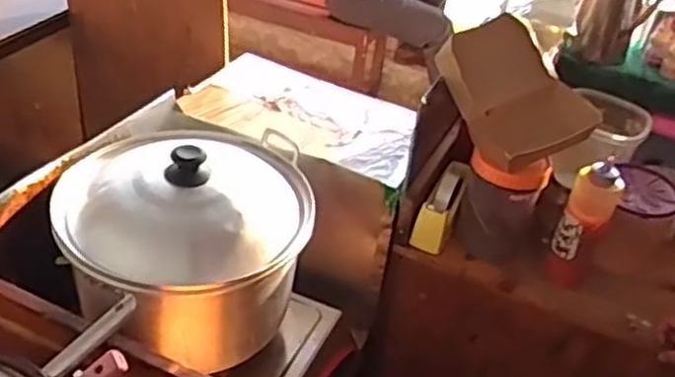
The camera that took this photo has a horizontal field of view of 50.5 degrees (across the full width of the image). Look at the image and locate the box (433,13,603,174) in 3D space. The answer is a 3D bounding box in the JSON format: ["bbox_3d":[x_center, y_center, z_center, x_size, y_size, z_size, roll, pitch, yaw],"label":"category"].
[{"bbox_3d":[0.284,-0.163,1.133,0.180,0.084,0.239,-25,81,-14],"label":"box"}]

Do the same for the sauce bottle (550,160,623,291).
[{"bbox_3d":[0.385,0.050,1.124,0.065,0.202,0.079,25,40,21],"label":"sauce bottle"}]

